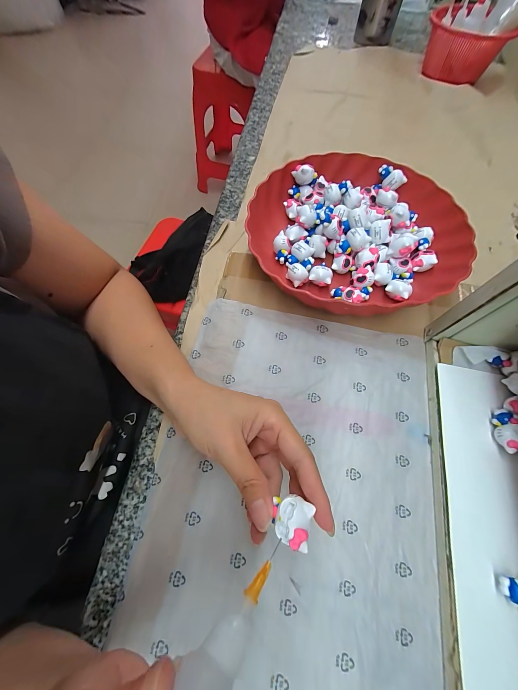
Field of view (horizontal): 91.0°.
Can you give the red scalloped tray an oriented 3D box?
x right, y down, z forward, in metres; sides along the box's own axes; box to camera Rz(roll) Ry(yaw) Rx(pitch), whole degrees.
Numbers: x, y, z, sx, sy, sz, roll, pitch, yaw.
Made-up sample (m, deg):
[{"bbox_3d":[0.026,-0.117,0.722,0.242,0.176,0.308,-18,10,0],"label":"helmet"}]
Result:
[{"bbox_3d":[0.113,-0.135,0.299,0.242,0.051,0.227,-25,69,-10],"label":"red scalloped tray"}]

